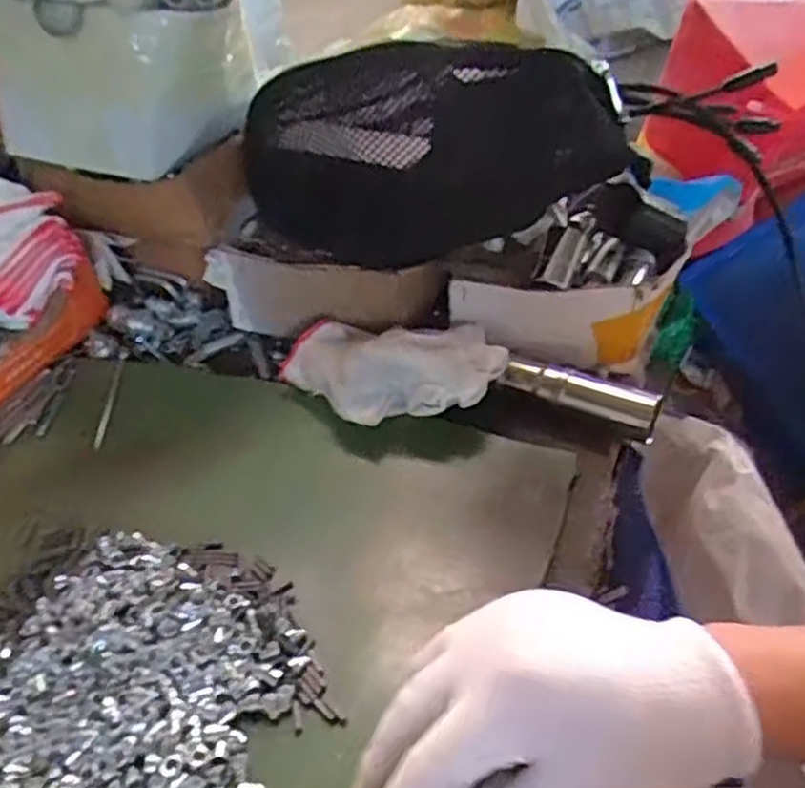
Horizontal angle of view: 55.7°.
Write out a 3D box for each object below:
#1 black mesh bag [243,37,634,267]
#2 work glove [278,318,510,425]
[{"bbox_3d":[0.016,-0.148,0.491,0.253,0.124,0.079,3,38,7],"label":"black mesh bag"},{"bbox_3d":[-0.007,-0.013,0.456,0.135,0.047,0.075,3,38,7],"label":"work glove"}]

